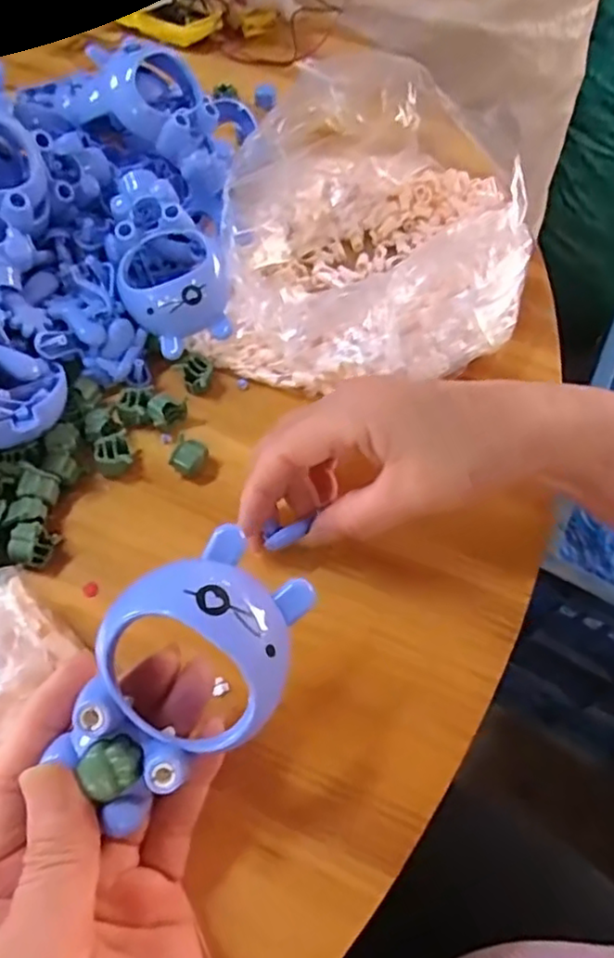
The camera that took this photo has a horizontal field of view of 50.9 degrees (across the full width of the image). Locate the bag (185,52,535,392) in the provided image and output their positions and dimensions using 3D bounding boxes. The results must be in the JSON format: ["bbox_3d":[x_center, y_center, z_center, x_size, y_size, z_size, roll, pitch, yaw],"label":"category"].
[{"bbox_3d":[0.044,-0.145,0.376,0.172,0.078,0.206,15,55,6],"label":"bag"}]

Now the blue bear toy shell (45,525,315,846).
[{"bbox_3d":[-0.038,0.057,0.195,0.054,0.026,0.085,42,71,2],"label":"blue bear toy shell"}]

